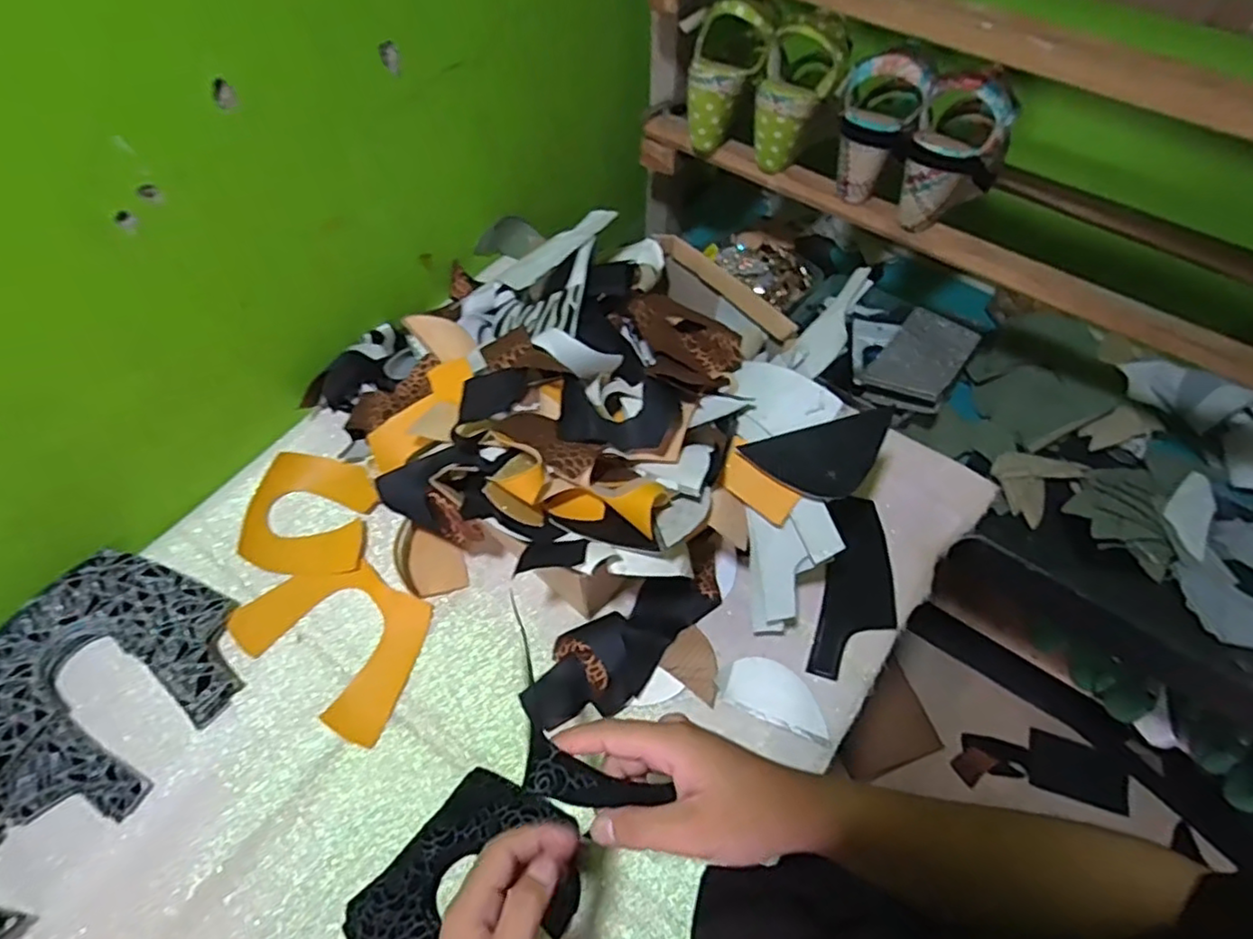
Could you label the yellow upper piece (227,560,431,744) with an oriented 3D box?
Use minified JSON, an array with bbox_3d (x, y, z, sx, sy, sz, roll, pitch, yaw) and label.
[{"bbox_3d":[-0.247,0.141,0.572,0.167,0.008,0.115,29,62,16],"label":"yellow upper piece"}]

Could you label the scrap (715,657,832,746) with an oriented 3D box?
[{"bbox_3d":[0.126,0.189,0.553,0.095,0.004,0.048,21,60,11],"label":"scrap"}]

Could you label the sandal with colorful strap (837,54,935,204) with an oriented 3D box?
[{"bbox_3d":[0.249,-0.346,0.666,0.079,0.127,0.074,22,60,12],"label":"sandal with colorful strap"}]

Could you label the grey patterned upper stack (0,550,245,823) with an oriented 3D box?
[{"bbox_3d":[-0.426,0.170,0.536,0.184,0.034,0.188,27,62,15],"label":"grey patterned upper stack"}]

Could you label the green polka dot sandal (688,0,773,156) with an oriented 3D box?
[{"bbox_3d":[0.097,-0.427,0.716,0.085,0.149,0.066,28,32,15],"label":"green polka dot sandal"}]

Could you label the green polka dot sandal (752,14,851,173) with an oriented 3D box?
[{"bbox_3d":[0.170,-0.392,0.693,0.080,0.143,0.058,34,30,18],"label":"green polka dot sandal"}]

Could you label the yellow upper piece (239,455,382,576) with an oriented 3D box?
[{"bbox_3d":[-0.299,0.040,0.625,0.114,0.023,0.113,6,59,2],"label":"yellow upper piece"}]

